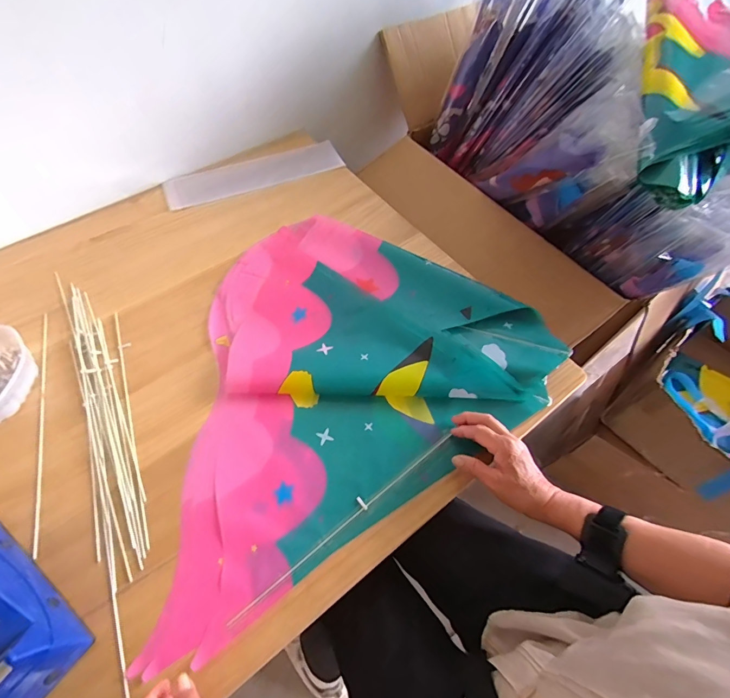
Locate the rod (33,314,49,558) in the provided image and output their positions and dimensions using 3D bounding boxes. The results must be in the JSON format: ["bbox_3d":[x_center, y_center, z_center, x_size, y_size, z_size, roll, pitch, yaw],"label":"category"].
[{"bbox_3d":[-0.432,0.092,0.535,0.011,0.004,0.349,-18,61,-11],"label":"rod"}]

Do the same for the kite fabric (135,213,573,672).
[{"bbox_3d":[-0.068,0.009,0.578,0.592,0.042,0.460,-30,64,-17],"label":"kite fabric"}]

